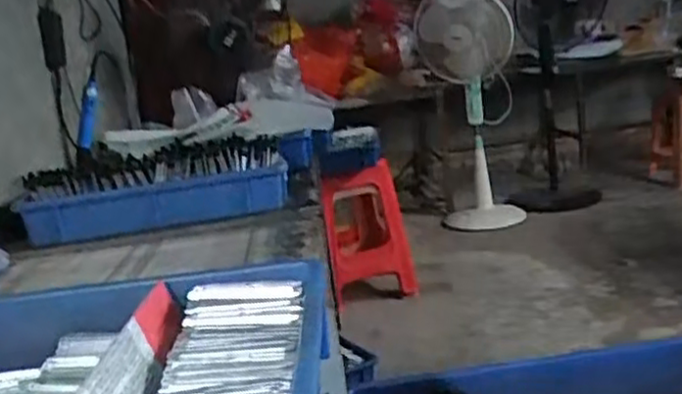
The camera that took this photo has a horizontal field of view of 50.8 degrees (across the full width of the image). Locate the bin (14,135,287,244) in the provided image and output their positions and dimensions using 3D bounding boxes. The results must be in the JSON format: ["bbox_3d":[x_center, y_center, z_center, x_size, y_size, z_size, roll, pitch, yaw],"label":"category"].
[{"bbox_3d":[-0.311,-0.022,1.217,0.430,0.111,0.158,-9,12,-10],"label":"bin"}]

